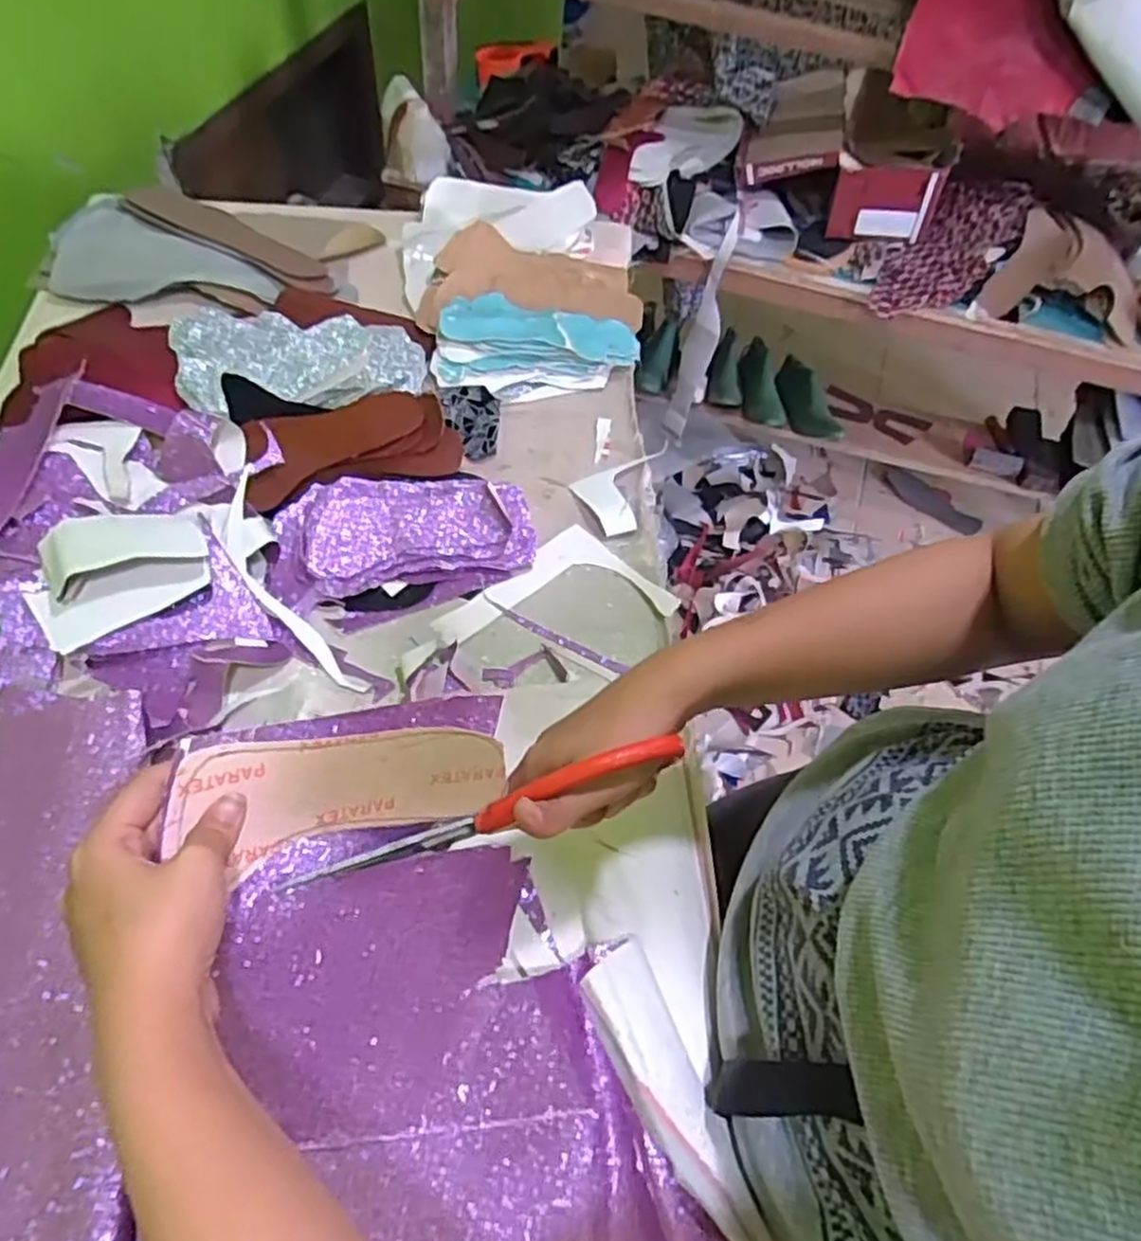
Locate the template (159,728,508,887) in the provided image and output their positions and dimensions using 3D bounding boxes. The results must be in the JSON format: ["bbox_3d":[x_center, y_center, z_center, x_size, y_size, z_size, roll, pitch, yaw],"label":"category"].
[{"bbox_3d":[-0.109,0.083,0.368,0.151,0.012,0.055,-4,102,-11],"label":"template"}]

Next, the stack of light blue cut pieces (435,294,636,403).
[{"bbox_3d":[-0.032,-0.283,0.772,0.204,0.045,0.116,1,57,-4],"label":"stack of light blue cut pieces"}]

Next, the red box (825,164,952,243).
[{"bbox_3d":[0.457,-0.605,1.102,0.149,0.099,0.042,6,56,10],"label":"red box"}]

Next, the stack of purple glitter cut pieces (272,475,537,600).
[{"bbox_3d":[-0.138,-0.077,0.629,0.209,0.040,0.103,-9,58,-11],"label":"stack of purple glitter cut pieces"}]

